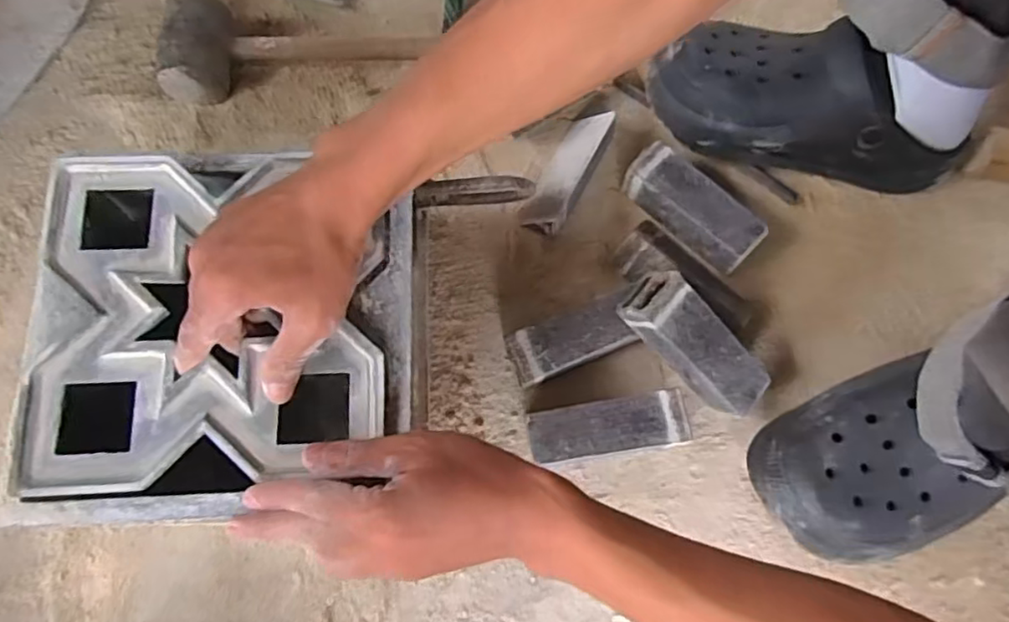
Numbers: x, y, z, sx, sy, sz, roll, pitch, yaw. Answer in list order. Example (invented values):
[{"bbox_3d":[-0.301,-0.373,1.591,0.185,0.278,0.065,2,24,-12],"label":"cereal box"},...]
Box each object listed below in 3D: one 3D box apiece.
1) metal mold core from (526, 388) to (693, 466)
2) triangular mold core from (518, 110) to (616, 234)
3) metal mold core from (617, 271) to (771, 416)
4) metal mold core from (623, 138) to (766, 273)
[{"bbox_3d":[0.075,0.088,0.471,0.112,0.041,0.039,-7,73,-7],"label":"metal mold core"},{"bbox_3d":[0.053,-0.117,0.524,0.040,0.033,0.111,31,90,7],"label":"triangular mold core"},{"bbox_3d":[0.137,0.026,0.461,0.115,0.044,0.043,44,74,-12],"label":"metal mold core"},{"bbox_3d":[0.155,-0.085,0.523,0.046,0.041,0.119,-42,80,-16],"label":"metal mold core"}]

